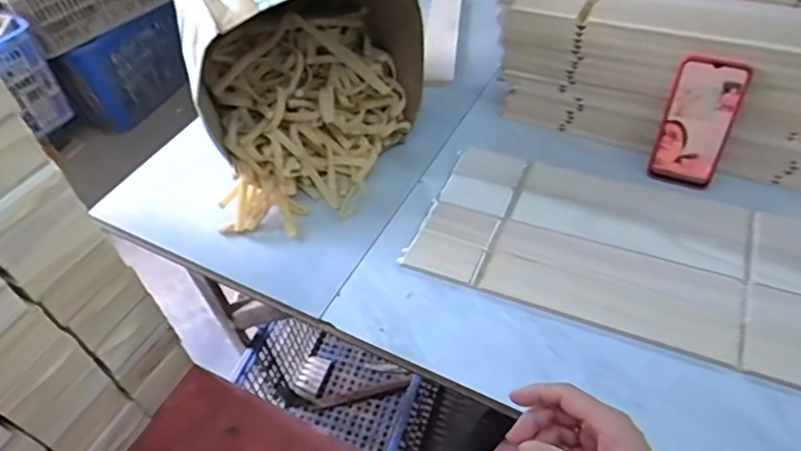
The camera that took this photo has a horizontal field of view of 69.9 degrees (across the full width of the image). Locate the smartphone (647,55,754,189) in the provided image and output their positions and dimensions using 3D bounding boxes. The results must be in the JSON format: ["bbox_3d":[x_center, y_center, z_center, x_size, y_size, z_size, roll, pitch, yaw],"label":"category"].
[{"bbox_3d":[0.365,-0.124,0.704,0.077,0.163,0.010,15,37,18],"label":"smartphone"}]

